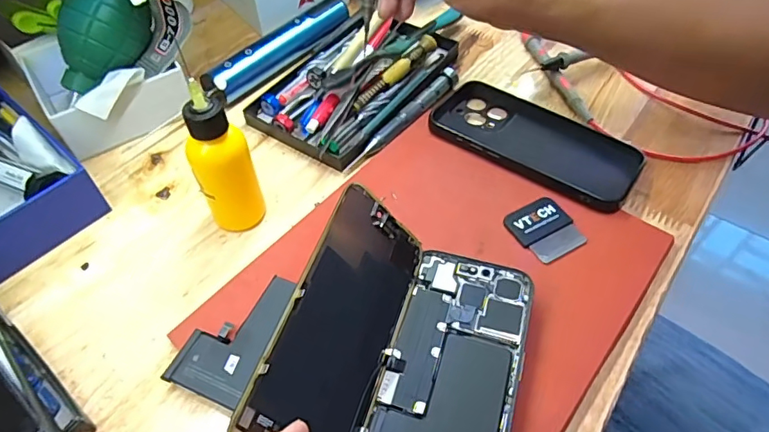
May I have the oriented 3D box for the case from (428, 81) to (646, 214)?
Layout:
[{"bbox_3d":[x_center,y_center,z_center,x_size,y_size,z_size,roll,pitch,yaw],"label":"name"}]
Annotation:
[{"bbox_3d":[0.110,-0.058,0.375,0.150,0.013,0.078,29,57,21],"label":"case"}]

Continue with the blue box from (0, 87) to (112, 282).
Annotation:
[{"bbox_3d":[-0.272,-0.033,0.348,0.173,0.037,0.085,34,59,25],"label":"blue box"}]

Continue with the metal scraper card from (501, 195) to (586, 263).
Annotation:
[{"bbox_3d":[0.103,0.008,0.324,0.039,0.004,0.042,-26,56,-19],"label":"metal scraper card"}]

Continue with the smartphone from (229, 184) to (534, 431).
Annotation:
[{"bbox_3d":[0.013,0.062,0.243,0.107,0.055,0.141,14,53,12],"label":"smartphone"}]

